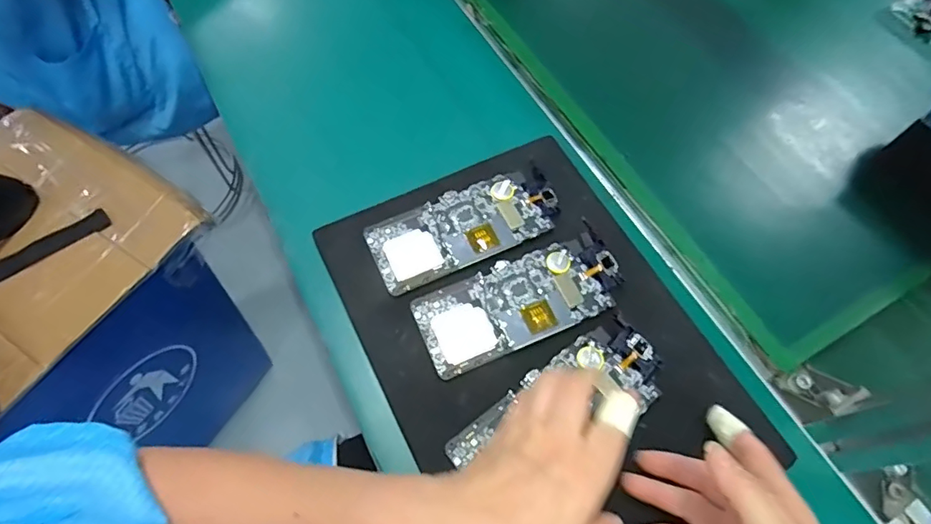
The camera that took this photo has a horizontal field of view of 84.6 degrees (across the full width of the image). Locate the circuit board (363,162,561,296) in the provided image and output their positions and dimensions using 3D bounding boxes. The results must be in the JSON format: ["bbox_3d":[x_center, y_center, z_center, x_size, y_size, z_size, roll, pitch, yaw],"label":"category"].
[{"bbox_3d":[0.002,-0.033,0.460,0.175,0.004,0.072,-22,67,-12],"label":"circuit board"}]

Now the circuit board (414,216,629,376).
[{"bbox_3d":[0.046,0.030,0.426,0.172,0.010,0.074,-21,67,-12],"label":"circuit board"}]

